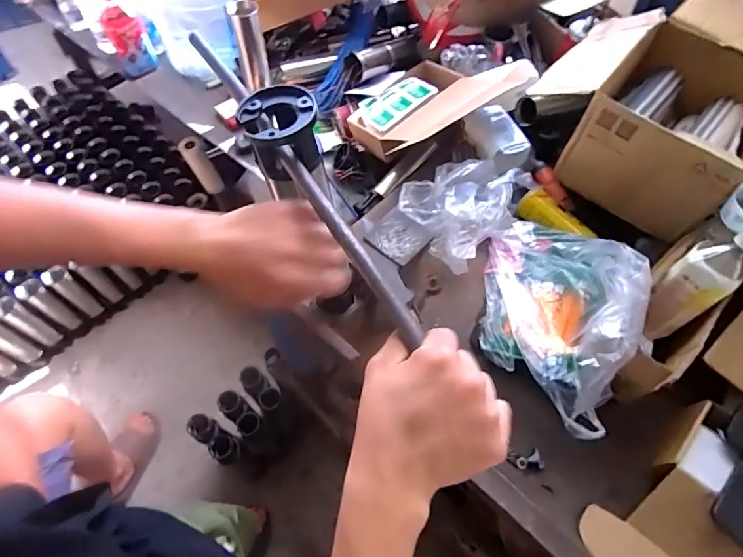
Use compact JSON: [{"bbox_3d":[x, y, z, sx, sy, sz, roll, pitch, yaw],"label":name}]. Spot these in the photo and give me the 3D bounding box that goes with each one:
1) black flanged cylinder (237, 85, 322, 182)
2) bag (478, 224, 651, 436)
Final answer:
[{"bbox_3d":[-0.085,-0.139,0.444,0.068,0.053,0.076,-23,66,-13],"label":"black flanged cylinder"},{"bbox_3d":[0.299,0.042,0.743,0.202,0.159,0.358,9,63,3],"label":"bag"}]

